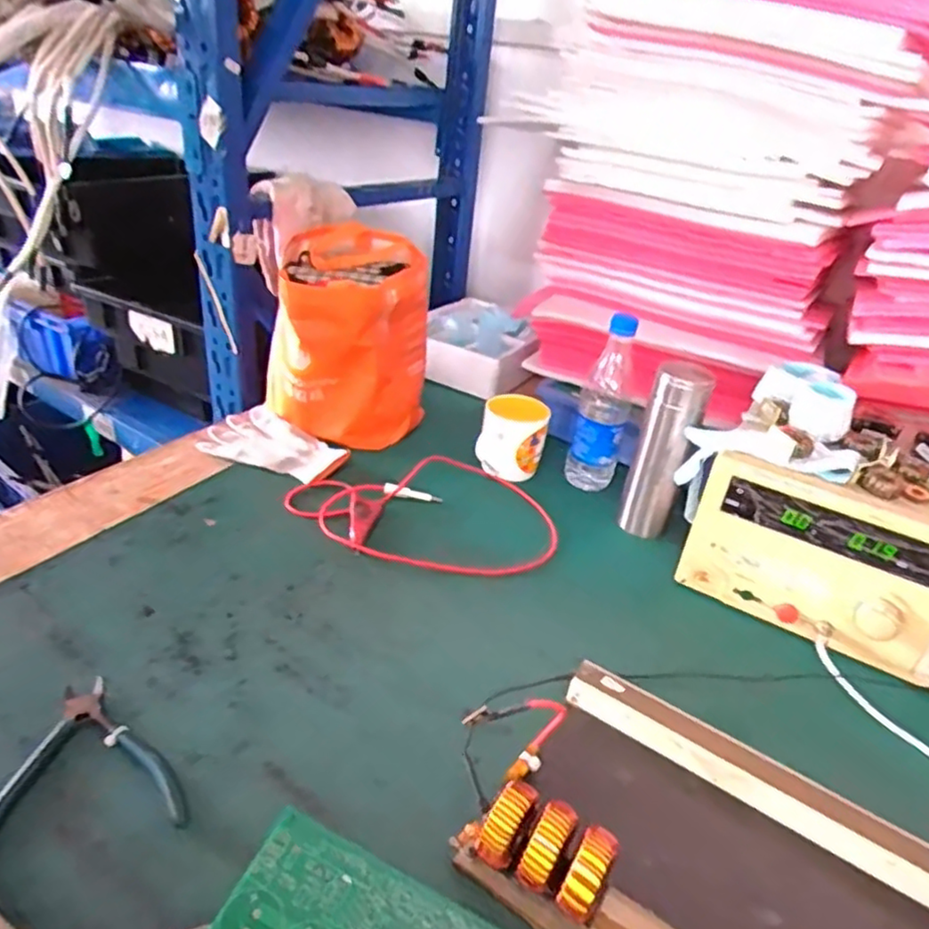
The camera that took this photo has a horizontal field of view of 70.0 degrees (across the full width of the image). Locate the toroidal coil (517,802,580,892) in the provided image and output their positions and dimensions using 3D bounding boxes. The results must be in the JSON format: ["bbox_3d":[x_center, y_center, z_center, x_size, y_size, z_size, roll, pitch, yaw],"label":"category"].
[{"bbox_3d":[0.053,0.251,0.428,0.021,0.057,0.051,23,35,23],"label":"toroidal coil"}]

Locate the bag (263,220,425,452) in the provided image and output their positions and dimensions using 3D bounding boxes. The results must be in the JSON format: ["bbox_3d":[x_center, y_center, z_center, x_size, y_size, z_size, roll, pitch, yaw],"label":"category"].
[{"bbox_3d":[-0.161,-0.174,0.909,0.210,0.226,0.216,0,33,-10],"label":"bag"}]

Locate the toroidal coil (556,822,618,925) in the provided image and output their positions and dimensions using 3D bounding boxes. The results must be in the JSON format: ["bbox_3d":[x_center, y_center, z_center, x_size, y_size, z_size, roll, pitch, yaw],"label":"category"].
[{"bbox_3d":[0.076,0.262,0.415,0.022,0.056,0.047,24,36,25],"label":"toroidal coil"}]

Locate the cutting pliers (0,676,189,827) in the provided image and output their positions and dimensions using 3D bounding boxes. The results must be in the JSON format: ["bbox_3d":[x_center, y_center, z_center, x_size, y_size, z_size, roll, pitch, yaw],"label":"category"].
[{"bbox_3d":[-0.266,0.207,0.478,0.122,0.015,0.128,-4,34,-17],"label":"cutting pliers"}]

